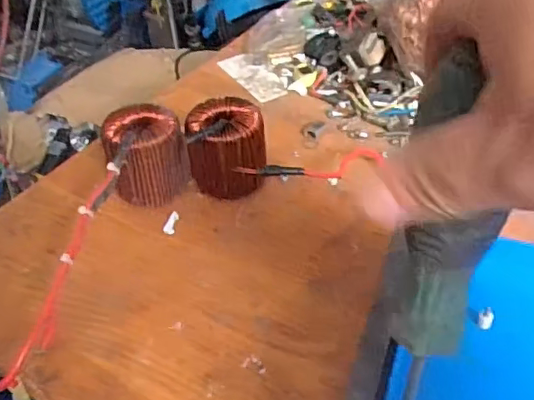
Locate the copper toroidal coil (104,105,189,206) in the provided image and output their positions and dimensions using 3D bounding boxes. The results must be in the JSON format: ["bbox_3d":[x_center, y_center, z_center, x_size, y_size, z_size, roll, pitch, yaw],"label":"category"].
[{"bbox_3d":[-0.097,-0.035,0.470,0.061,0.069,0.066,-1,43,1],"label":"copper toroidal coil"}]

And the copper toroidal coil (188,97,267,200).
[{"bbox_3d":[-0.032,-0.043,0.471,0.062,0.069,0.062,-3,43,0],"label":"copper toroidal coil"}]

